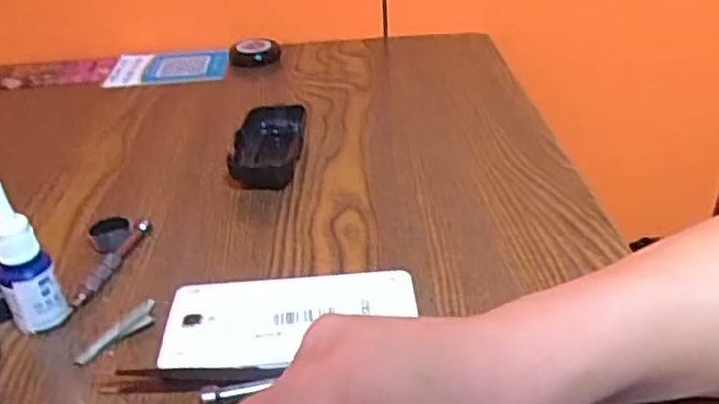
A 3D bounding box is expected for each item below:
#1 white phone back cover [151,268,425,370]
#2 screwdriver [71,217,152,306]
[{"bbox_3d":[-0.040,0.068,0.409,0.142,0.010,0.073,-3,31,0],"label":"white phone back cover"},{"bbox_3d":[-0.164,0.039,0.472,0.010,0.009,0.089,5,32,14],"label":"screwdriver"}]

